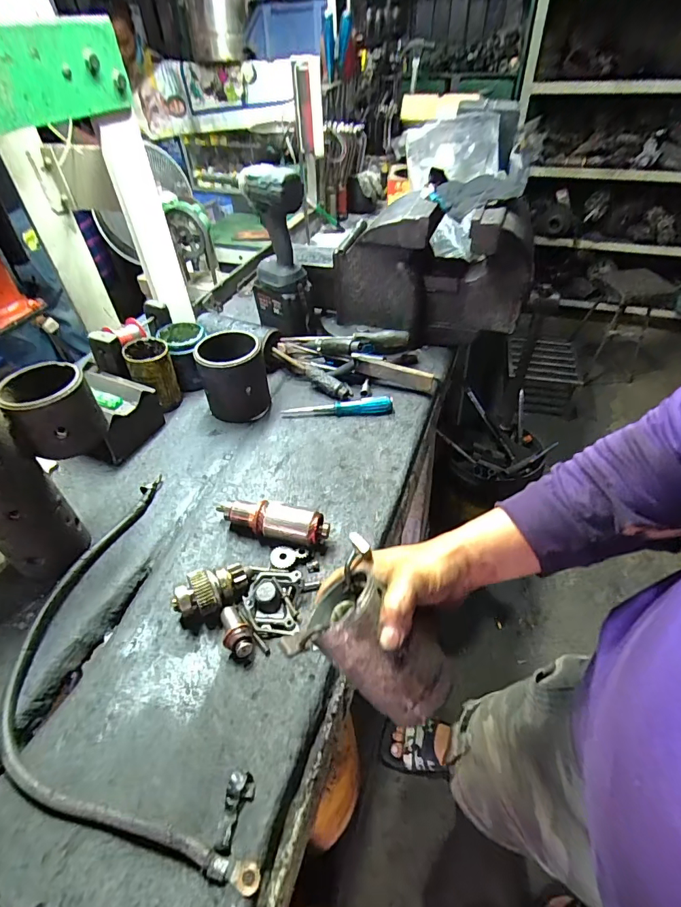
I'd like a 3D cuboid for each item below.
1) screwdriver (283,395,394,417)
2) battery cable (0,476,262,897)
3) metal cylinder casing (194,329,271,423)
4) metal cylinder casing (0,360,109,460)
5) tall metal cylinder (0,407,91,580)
[{"bbox_3d":[-0.005,-0.087,0.791,0.197,0.030,0.023,0,44,3],"label":"screwdriver"},{"bbox_3d":[-0.258,0.234,0.489,0.215,0.034,0.495,-22,47,-18],"label":"battery cable"},{"bbox_3d":[-0.186,-0.137,0.780,0.104,0.132,0.103,-7,44,-4],"label":"metal cylinder casing"},{"bbox_3d":[-0.332,-0.050,0.510,0.087,0.079,0.080,-28,49,-23],"label":"metal cylinder casing"},{"bbox_3d":[-0.388,0.046,0.512,0.089,0.212,0.086,32,54,31],"label":"tall metal cylinder"}]

